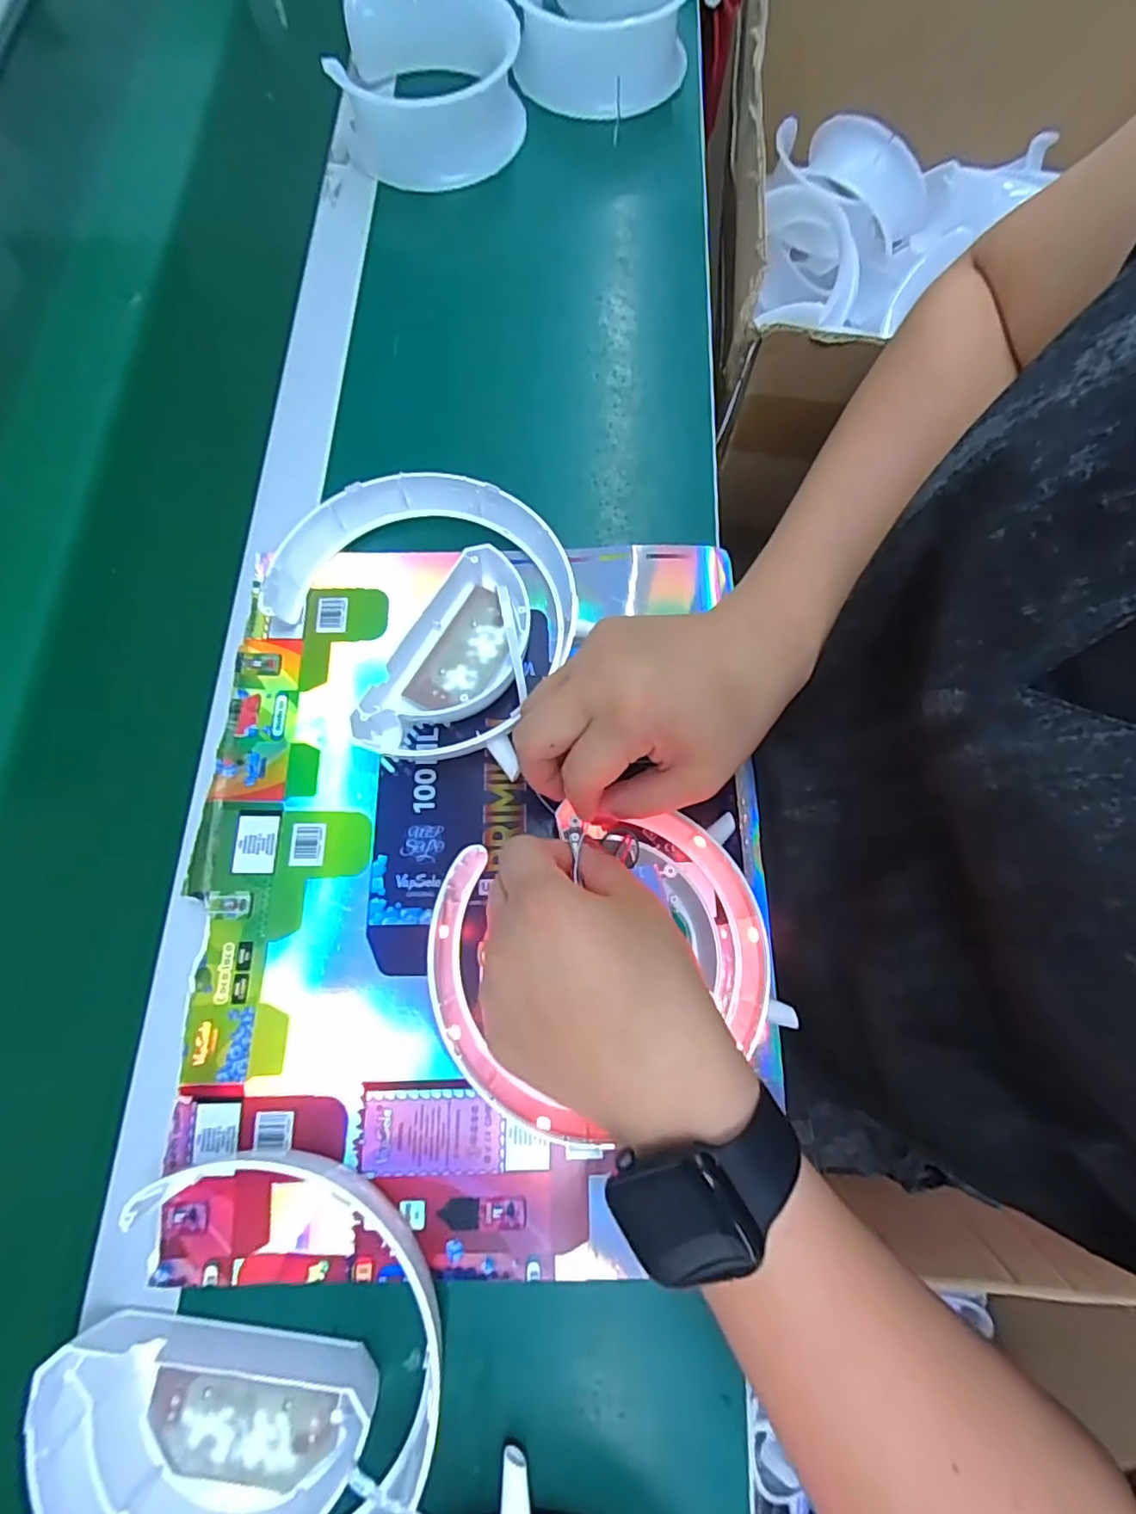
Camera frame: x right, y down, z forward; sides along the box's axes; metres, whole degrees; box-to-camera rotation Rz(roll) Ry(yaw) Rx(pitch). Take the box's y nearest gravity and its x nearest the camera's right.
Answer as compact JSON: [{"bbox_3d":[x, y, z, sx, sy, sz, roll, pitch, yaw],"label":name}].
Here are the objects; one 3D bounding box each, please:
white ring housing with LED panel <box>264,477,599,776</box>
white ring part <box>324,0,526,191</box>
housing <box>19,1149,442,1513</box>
[{"bbox_3d":[-0.083,-0.084,0.340,0.171,0.037,0.156,0,73,0],"label":"white ring housing with LED panel"},{"bbox_3d":[-0.104,-0.517,0.473,0.136,0.063,0.143,-2,73,-1],"label":"white ring part"},{"bbox_3d":[-0.130,0.253,0.242,0.150,0.024,0.138,9,73,3],"label":"housing"}]

